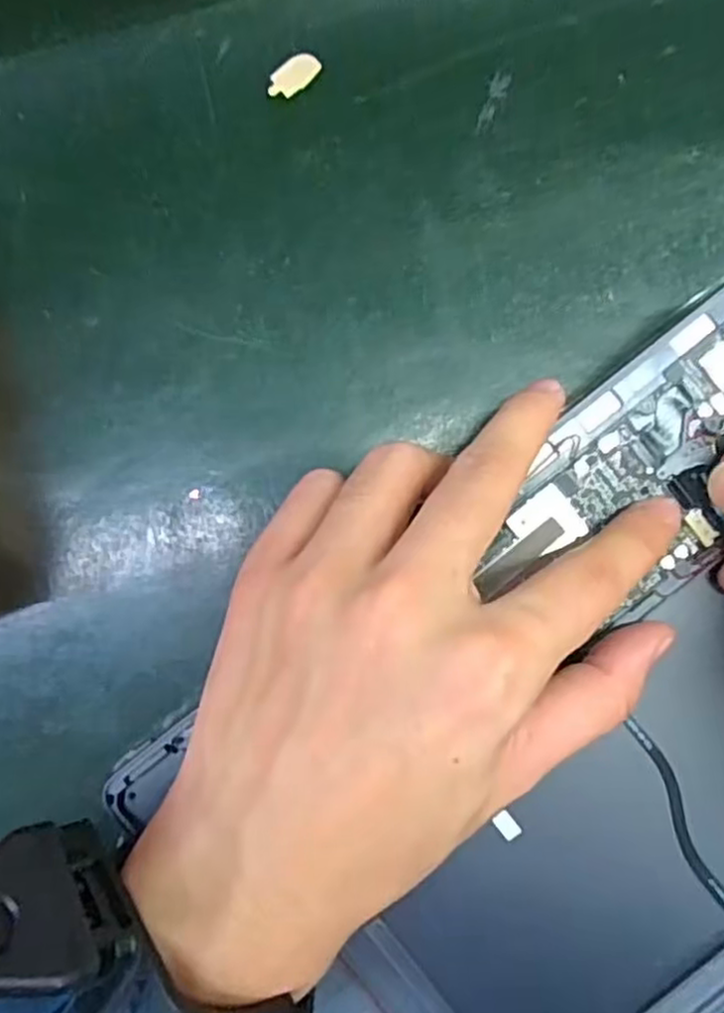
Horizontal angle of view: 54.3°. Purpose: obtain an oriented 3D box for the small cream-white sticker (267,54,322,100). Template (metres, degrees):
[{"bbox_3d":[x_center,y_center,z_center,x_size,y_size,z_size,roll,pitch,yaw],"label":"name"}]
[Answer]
[{"bbox_3d":[-0.024,-0.148,0.242,0.020,0.004,0.011,-34,98,1],"label":"small cream-white sticker"}]

